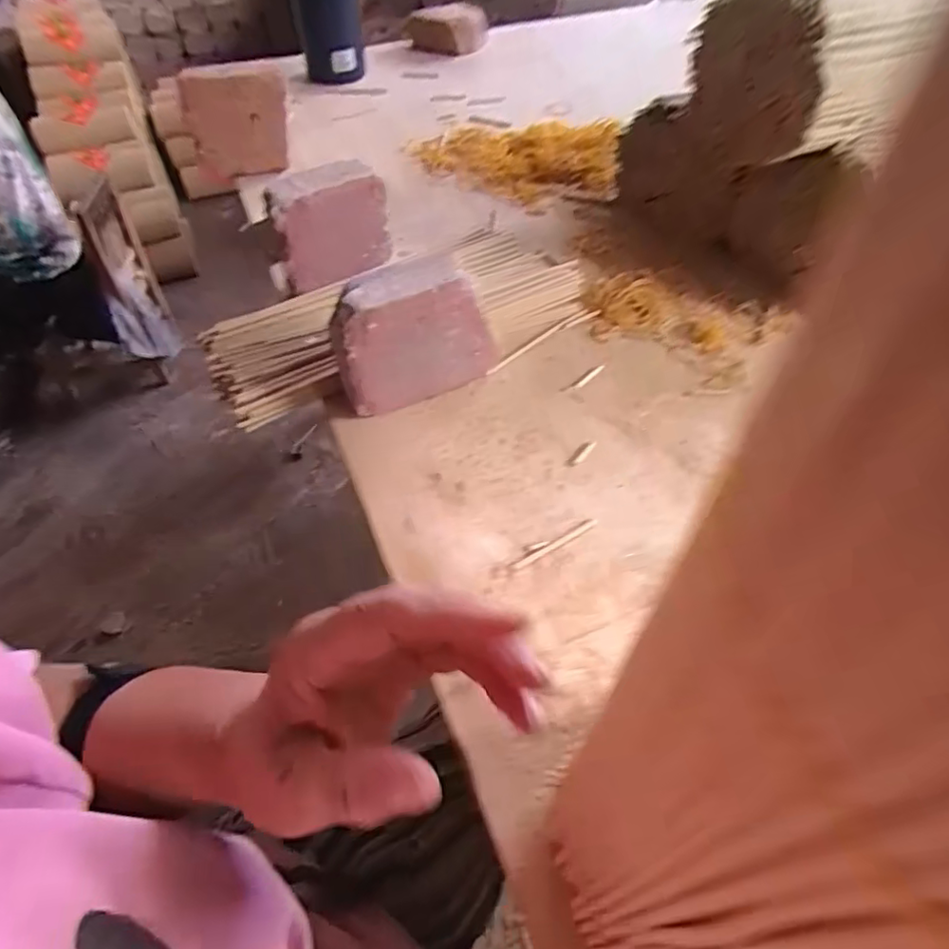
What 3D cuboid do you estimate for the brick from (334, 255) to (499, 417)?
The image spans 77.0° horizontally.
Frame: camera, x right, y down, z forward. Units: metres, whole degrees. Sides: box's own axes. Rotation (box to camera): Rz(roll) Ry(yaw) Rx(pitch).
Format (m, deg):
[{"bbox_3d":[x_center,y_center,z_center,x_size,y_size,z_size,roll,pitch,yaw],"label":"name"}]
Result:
[{"bbox_3d":[-0.045,-0.102,0.450,0.124,0.102,0.048,-26,52,-20],"label":"brick"}]

